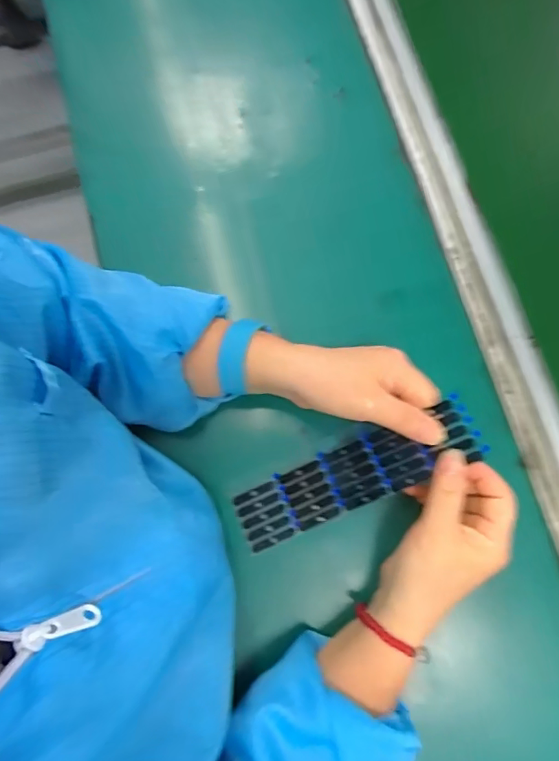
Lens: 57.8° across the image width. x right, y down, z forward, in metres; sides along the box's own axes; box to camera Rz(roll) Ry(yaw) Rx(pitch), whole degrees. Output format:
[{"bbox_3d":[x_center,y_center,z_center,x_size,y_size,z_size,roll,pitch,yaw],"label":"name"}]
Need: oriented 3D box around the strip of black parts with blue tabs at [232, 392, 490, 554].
[{"bbox_3d":[0.055,0.071,0.377,0.188,0.030,0.046,-28,78,21],"label":"strip of black parts with blue tabs"}]

